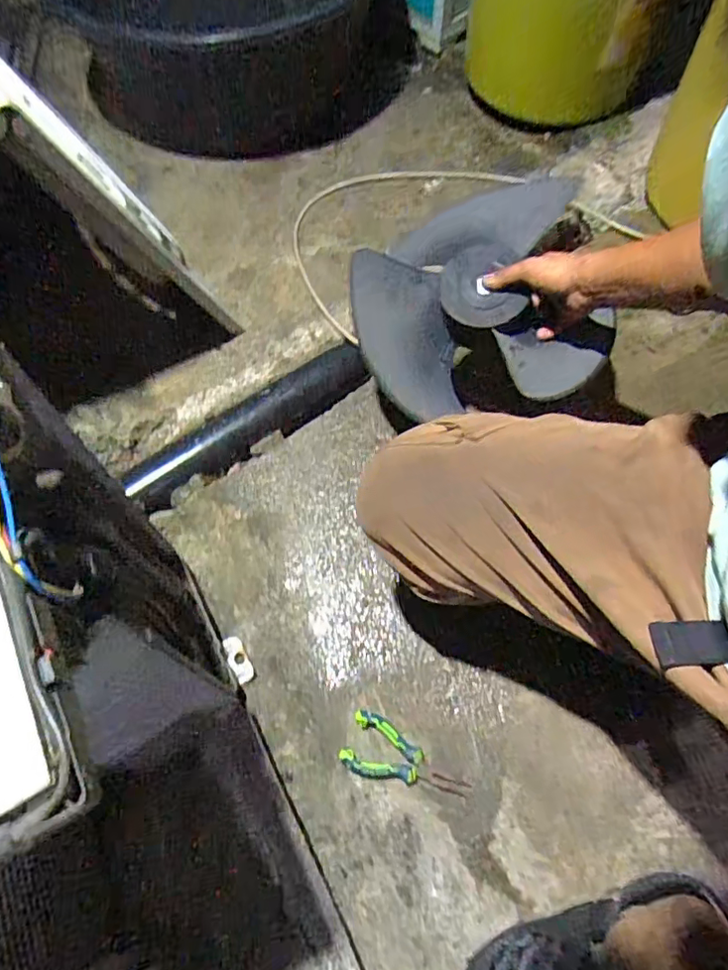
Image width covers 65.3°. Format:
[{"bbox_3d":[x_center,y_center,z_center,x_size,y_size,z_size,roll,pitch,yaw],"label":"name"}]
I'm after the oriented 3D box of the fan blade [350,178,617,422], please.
[{"bbox_3d":[0.149,-0.282,0.800,0.321,0.115,0.390,-5,64,0],"label":"fan blade"}]

